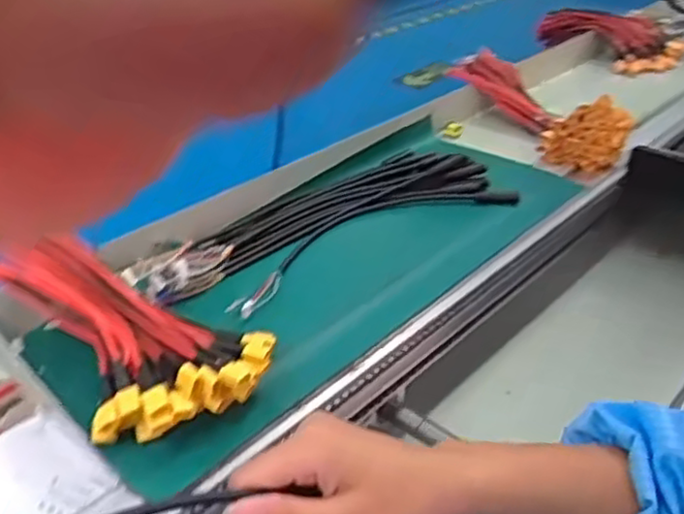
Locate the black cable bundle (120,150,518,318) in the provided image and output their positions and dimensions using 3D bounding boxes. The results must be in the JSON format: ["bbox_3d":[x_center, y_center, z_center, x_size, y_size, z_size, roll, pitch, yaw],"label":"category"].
[{"bbox_3d":[-0.016,-0.035,0.734,0.424,0.038,0.148,-23,38,-34],"label":"black cable bundle"}]

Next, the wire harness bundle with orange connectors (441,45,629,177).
[{"bbox_3d":[0.256,-0.206,0.965,0.101,0.090,0.259,-14,34,-22],"label":"wire harness bundle with orange connectors"}]

